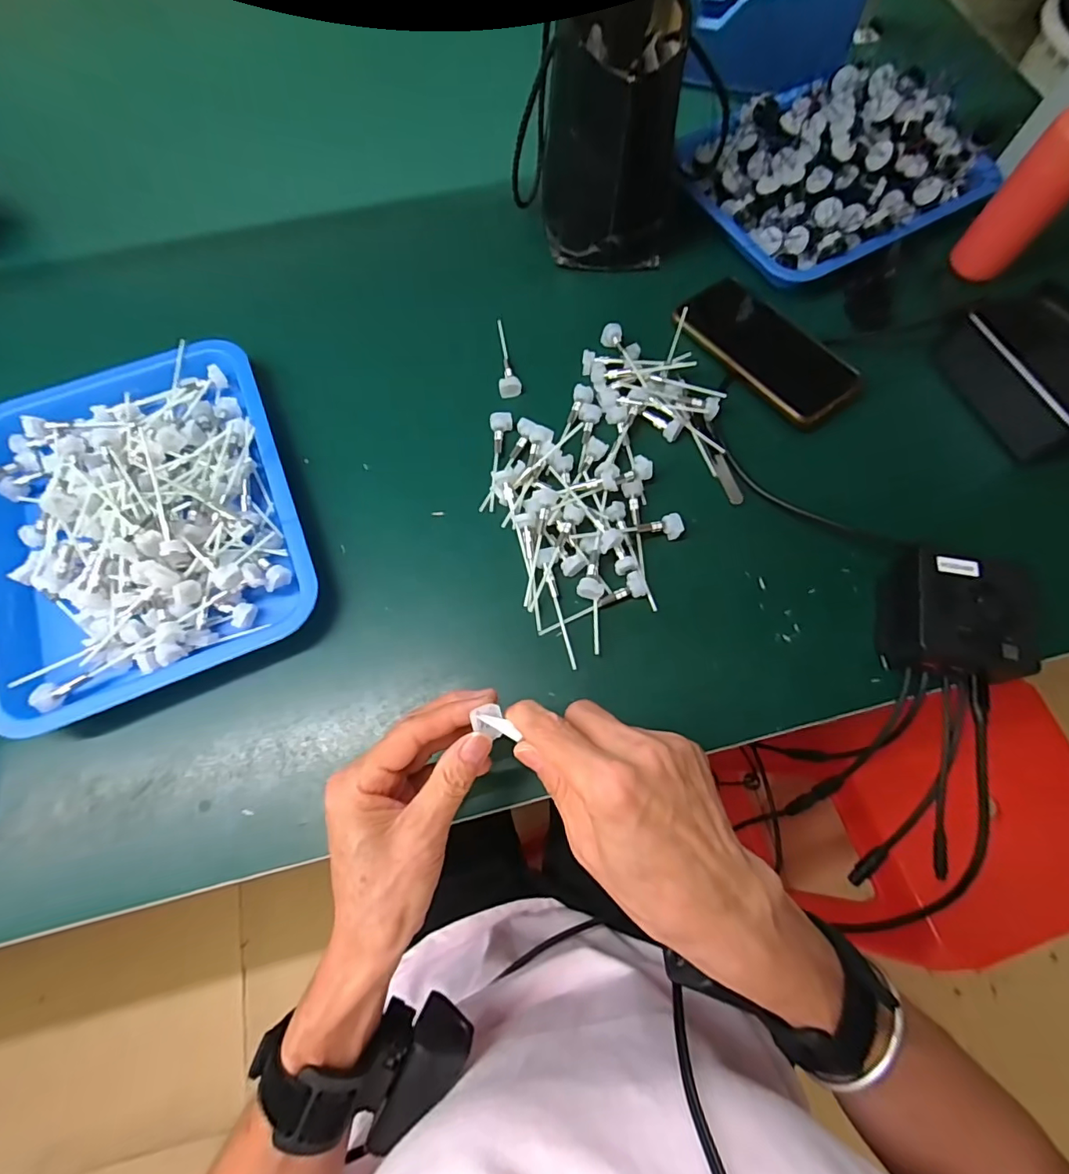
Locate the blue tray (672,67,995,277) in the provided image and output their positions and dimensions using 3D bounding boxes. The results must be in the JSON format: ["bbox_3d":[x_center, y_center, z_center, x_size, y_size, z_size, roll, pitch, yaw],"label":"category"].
[{"bbox_3d":[0.294,-0.410,0.477,0.268,0.066,0.198,-27,73,-10],"label":"blue tray"}]

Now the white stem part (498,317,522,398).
[{"bbox_3d":[-0.023,-0.206,0.458,0.019,0.016,0.086,-4,71,-2],"label":"white stem part"}]

